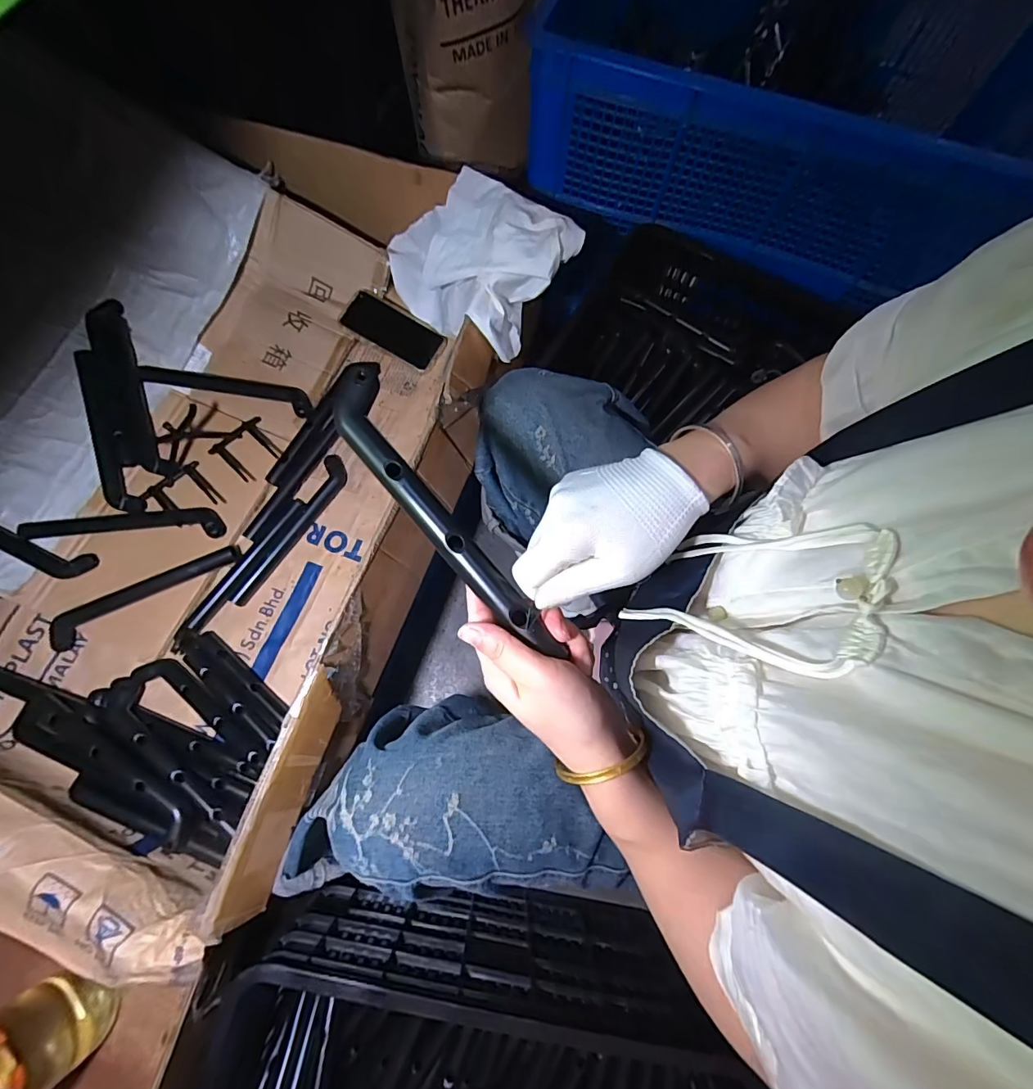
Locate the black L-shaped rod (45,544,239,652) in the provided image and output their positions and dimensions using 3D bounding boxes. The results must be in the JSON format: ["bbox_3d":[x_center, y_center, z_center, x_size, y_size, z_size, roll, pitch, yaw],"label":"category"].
[{"bbox_3d":[-0.491,0.061,0.617,0.241,0.022,0.035,-29,77,-10],"label":"black L-shaped rod"}]

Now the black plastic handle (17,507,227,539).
[{"bbox_3d":[-0.533,-0.032,0.639,0.244,0.027,0.044,-2,74,-3],"label":"black plastic handle"}]

